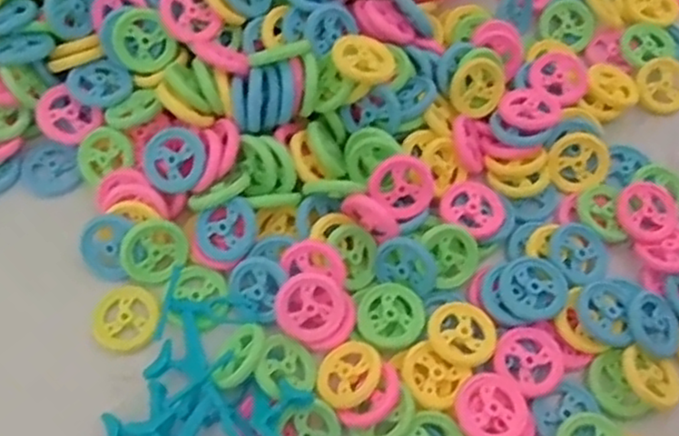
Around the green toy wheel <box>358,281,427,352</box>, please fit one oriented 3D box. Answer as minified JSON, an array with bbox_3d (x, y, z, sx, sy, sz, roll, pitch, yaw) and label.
[{"bbox_3d":[0.023,0.043,0.304,0.028,0.005,0.029,0,64,0],"label":"green toy wheel"}]

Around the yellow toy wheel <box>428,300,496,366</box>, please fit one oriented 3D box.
[{"bbox_3d":[0.054,0.048,0.299,0.029,0.005,0.029,0,64,0],"label":"yellow toy wheel"}]

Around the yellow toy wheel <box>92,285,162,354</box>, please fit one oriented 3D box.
[{"bbox_3d":[-0.094,0.045,0.306,0.029,0.004,0.028,-41,88,-20],"label":"yellow toy wheel"}]

